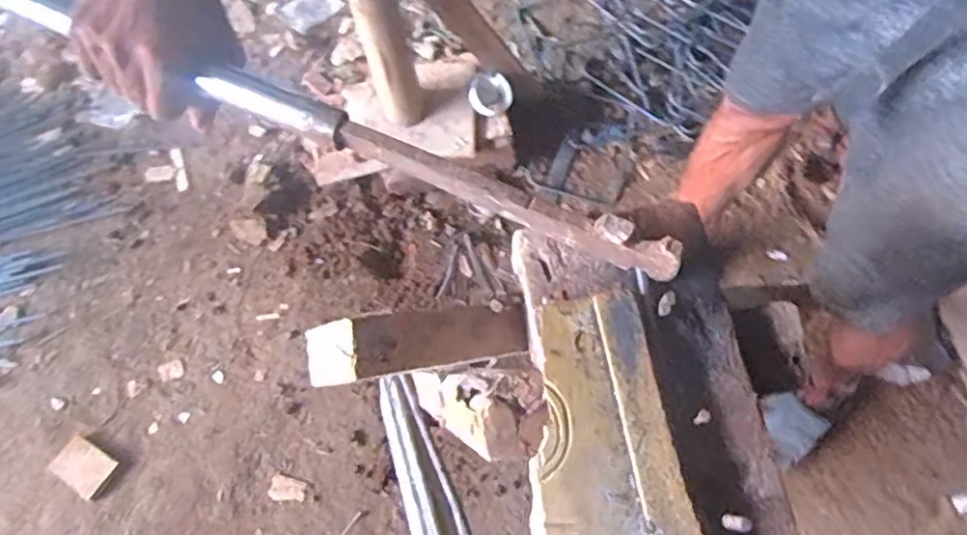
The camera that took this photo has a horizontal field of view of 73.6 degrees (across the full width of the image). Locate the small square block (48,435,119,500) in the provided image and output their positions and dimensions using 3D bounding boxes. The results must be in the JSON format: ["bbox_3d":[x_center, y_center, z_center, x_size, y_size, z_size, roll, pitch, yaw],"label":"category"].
[{"bbox_3d":[-0.652,0.323,1.055,0.103,0.025,0.068,27,70,12],"label":"small square block"}]

